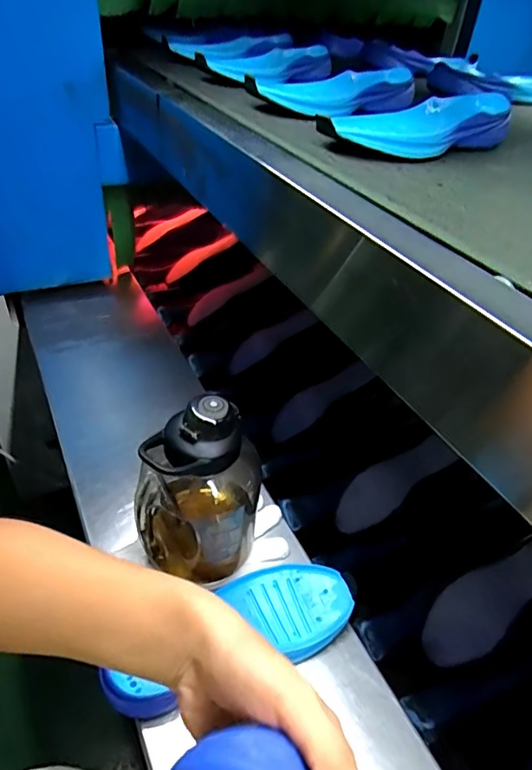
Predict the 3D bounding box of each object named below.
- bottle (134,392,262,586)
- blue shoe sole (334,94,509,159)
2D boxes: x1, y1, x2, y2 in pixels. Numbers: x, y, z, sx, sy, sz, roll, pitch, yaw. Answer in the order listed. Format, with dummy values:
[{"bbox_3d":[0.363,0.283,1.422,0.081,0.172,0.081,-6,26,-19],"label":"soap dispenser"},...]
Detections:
[{"bbox_3d":[-0.072,0.121,0.541,0.116,0.211,0.101,10,41,10],"label":"bottle"},{"bbox_3d":[0.176,-0.296,0.574,0.251,0.032,0.091,-24,47,-27],"label":"blue shoe sole"}]

